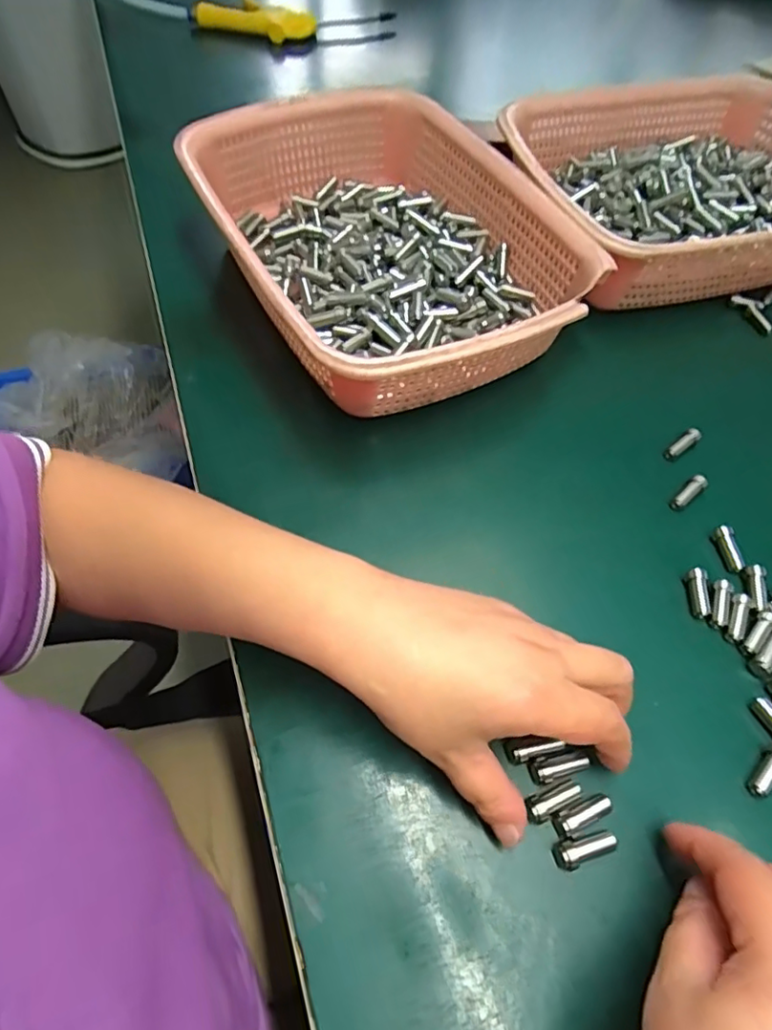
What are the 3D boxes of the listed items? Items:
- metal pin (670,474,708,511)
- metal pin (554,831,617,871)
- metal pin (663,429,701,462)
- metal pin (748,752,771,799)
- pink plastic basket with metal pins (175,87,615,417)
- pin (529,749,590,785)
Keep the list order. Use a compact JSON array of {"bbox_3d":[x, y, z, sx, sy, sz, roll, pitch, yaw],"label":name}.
[{"bbox_3d":[0.191,-0.014,0.363,0.030,0.007,0.009,-37,66,-23],"label":"metal pin"},{"bbox_3d":[0.089,0.148,0.256,0.027,0.009,0.011,-16,60,-13],"label":"metal pin"},{"bbox_3d":[0.196,-0.047,0.382,0.031,0.009,0.009,-34,65,-22],"label":"metal pin"},{"bbox_3d":[0.185,0.123,0.278,0.027,0.010,0.010,-36,66,-23],"label":"metal pin"},{"bbox_3d":[-0.004,-0.194,0.421,0.216,0.076,0.288,-25,62,-18],"label":"pink plastic basket with metal pins"},{"bbox_3d":[0.083,0.118,0.273,0.028,0.007,0.011,-13,59,-11],"label":"pin"}]

